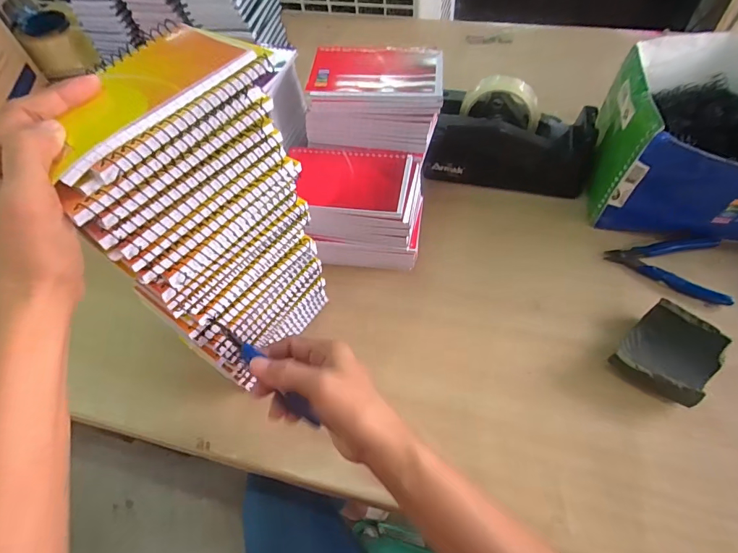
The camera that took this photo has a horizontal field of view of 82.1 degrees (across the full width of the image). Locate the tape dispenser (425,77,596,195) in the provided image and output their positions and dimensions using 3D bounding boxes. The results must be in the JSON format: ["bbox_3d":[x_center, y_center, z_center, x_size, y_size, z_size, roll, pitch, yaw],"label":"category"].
[{"bbox_3d":[0.181,-0.181,0.551,0.201,0.122,0.072,6,57,8],"label":"tape dispenser"}]

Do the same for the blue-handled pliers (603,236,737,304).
[{"bbox_3d":[0.333,-0.011,0.472,0.114,0.021,0.070,5,57,8],"label":"blue-handled pliers"}]

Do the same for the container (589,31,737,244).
[{"bbox_3d":[0.400,-0.155,0.496,0.232,0.142,0.245,14,59,13],"label":"container"}]

